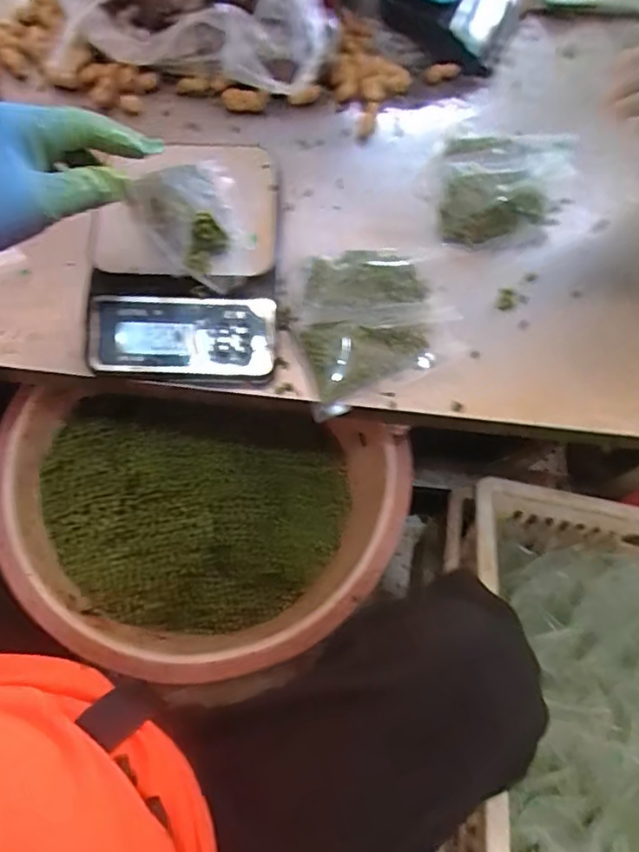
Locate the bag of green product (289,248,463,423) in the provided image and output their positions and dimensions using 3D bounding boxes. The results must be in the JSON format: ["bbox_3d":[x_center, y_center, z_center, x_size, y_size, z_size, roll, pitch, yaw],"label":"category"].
[{"bbox_3d":[0.051,-0.090,0.480,0.142,0.043,0.138,-13,67,-9],"label":"bag of green product"}]

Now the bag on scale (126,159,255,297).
[{"bbox_3d":[-0.097,-0.162,0.452,0.082,0.044,0.116,-19,68,-11],"label":"bag on scale"}]

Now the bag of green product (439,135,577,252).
[{"bbox_3d":[0.177,-0.233,0.557,0.126,0.036,0.131,4,66,-1],"label":"bag of green product"}]

